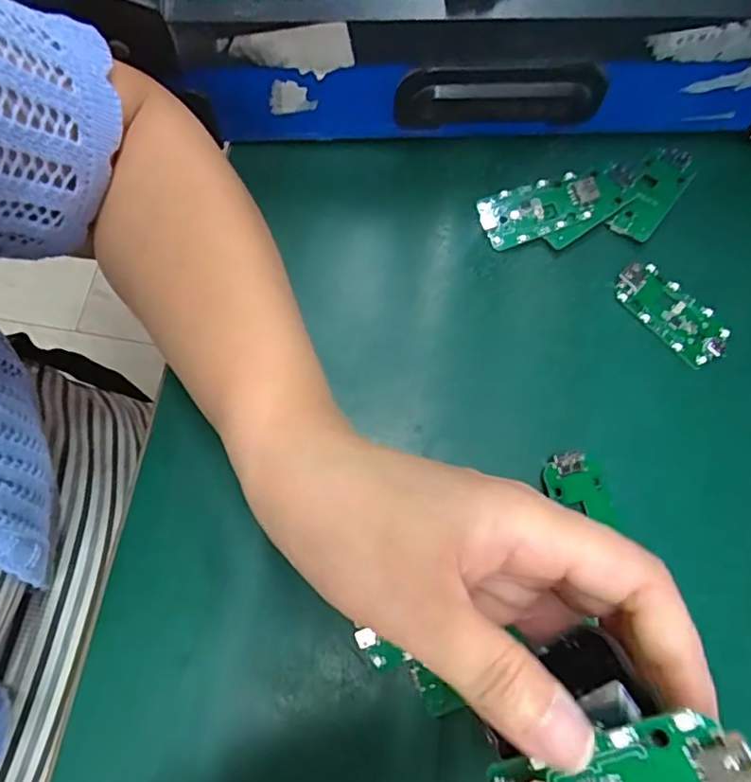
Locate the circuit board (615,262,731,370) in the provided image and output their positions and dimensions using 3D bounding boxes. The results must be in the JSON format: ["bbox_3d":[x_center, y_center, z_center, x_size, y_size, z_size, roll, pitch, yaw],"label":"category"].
[{"bbox_3d":[0.155,-0.041,0.307,0.063,0.004,0.031,44,75,10],"label":"circuit board"}]

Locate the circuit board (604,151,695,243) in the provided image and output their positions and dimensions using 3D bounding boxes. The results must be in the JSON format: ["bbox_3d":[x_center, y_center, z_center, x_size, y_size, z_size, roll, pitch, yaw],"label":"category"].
[{"bbox_3d":[0.156,-0.111,0.325,0.025,0.004,0.064,37,74,8],"label":"circuit board"}]

